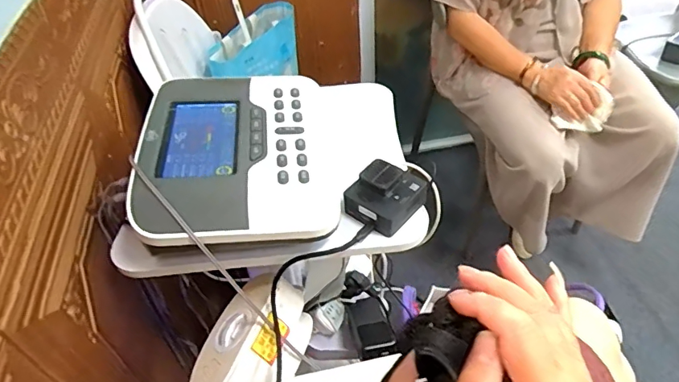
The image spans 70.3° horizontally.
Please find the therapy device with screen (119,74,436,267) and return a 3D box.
[{"bbox_3d":[-0.078,-0.055,0.627,0.337,0.083,0.323,-7,44,-1],"label":"therapy device with screen"}]

